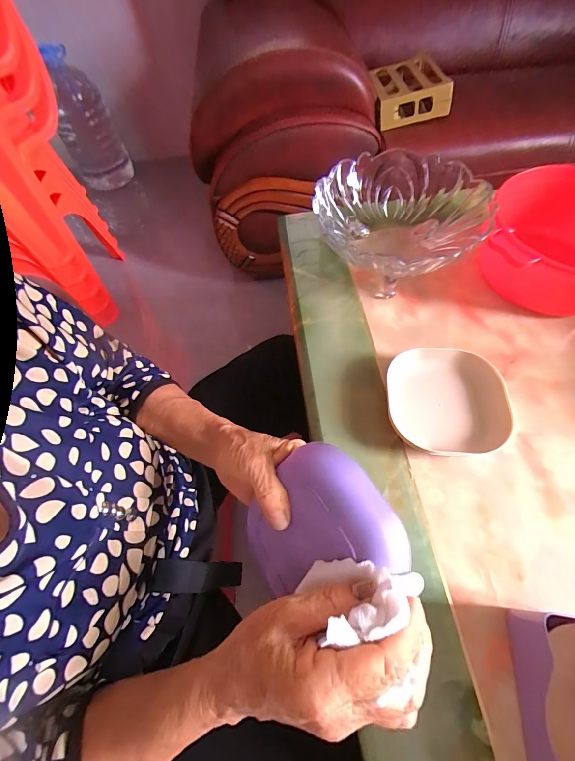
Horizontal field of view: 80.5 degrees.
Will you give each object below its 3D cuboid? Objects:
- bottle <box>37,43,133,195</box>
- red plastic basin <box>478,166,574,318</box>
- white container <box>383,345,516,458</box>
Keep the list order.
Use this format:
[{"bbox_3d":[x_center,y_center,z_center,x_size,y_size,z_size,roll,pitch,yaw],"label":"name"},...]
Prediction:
[{"bbox_3d":[-0.846,-1.074,1.430,0.215,0.460,0.187,-23,62,-9],"label":"bottle"},{"bbox_3d":[0.374,-0.177,0.460,0.196,0.105,0.191,-2,59,3],"label":"red plastic basin"},{"bbox_3d":[0.182,0.023,0.397,0.120,0.037,0.120,0,59,5],"label":"white container"}]

